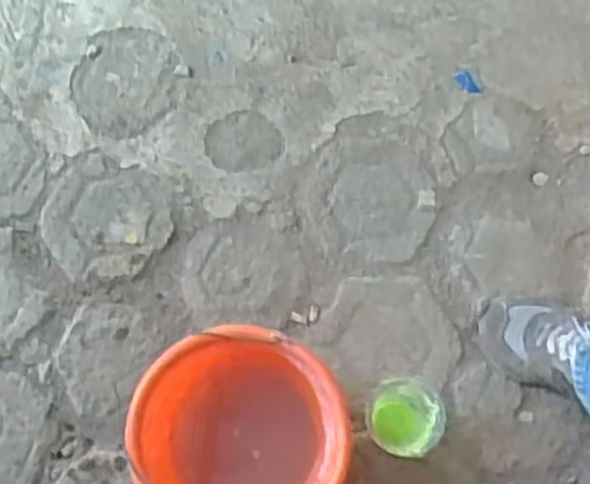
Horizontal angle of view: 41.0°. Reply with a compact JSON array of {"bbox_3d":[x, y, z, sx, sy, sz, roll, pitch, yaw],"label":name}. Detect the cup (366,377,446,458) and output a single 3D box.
[{"bbox_3d":[0.132,0.215,0.966,0.083,0.112,0.087,-1,74,3],"label":"cup"}]

